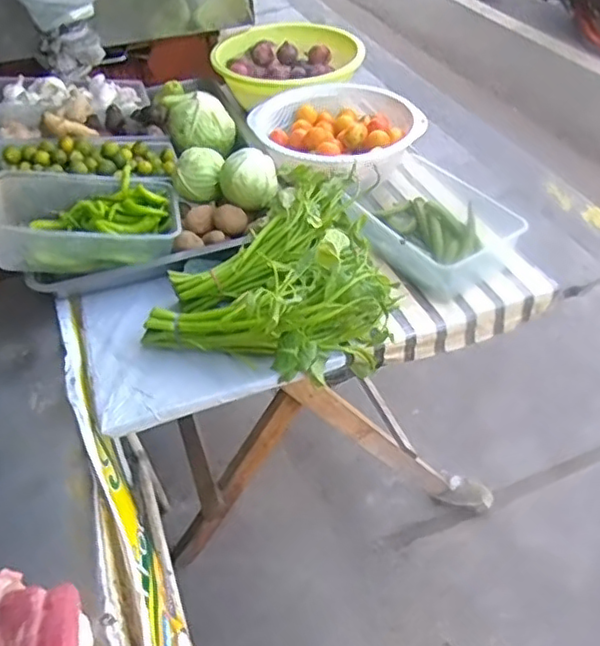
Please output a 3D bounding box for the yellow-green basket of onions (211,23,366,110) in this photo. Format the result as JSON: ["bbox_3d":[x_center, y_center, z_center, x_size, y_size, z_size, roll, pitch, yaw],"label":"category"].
[{"bbox_3d":[-0.023,-0.504,1.231,0.274,0.077,0.299,-4,46,4],"label":"yellow-green basket of onions"}]

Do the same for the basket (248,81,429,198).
[{"bbox_3d":[0.053,-0.309,1.032,0.278,0.075,0.263,28,53,29],"label":"basket"}]

